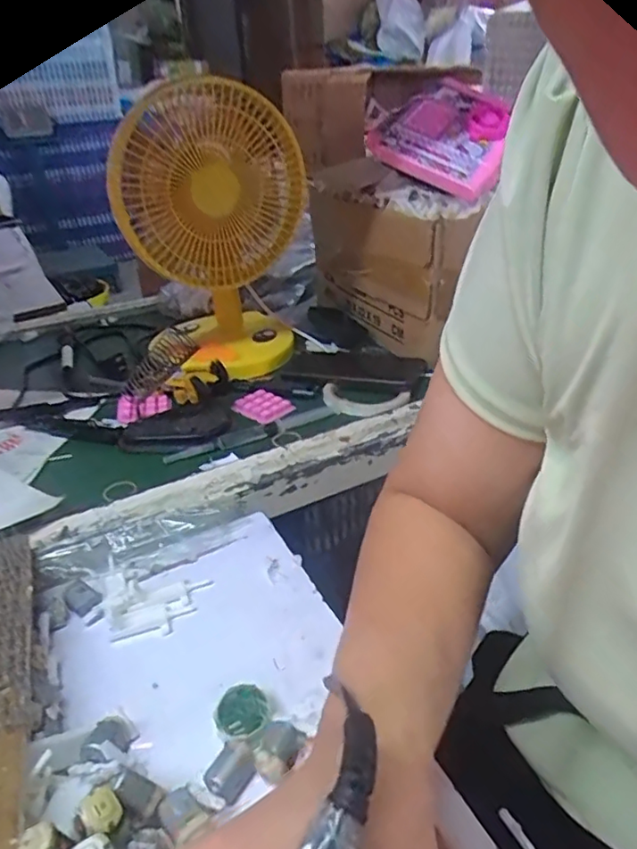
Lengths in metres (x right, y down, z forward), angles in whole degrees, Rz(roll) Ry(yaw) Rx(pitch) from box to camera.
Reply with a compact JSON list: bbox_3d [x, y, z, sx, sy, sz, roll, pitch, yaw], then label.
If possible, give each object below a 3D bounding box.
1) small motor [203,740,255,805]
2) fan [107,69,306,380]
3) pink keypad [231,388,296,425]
[{"bbox_3d":[-0.048,0.188,0.323,0.018,0.015,0.027,14,35,26],"label":"small motor"},{"bbox_3d":[-0.112,-0.227,0.720,0.181,0.302,0.207,-2,31,2],"label":"fan"},{"bbox_3d":[-0.064,-0.023,0.679,0.066,0.004,0.049,24,40,38],"label":"pink keypad"}]

